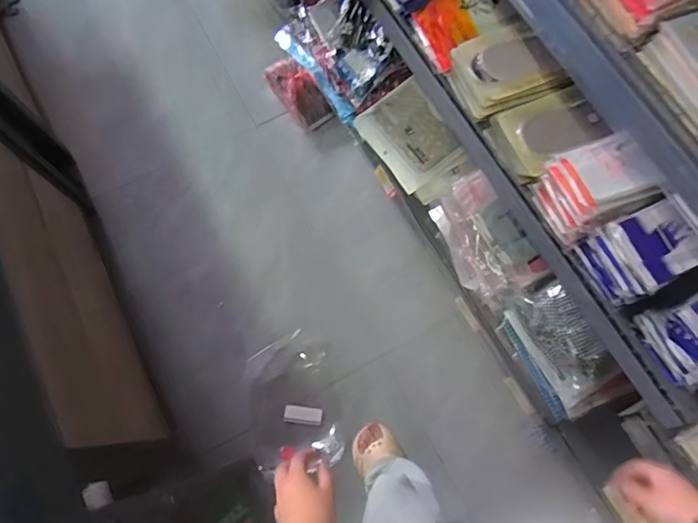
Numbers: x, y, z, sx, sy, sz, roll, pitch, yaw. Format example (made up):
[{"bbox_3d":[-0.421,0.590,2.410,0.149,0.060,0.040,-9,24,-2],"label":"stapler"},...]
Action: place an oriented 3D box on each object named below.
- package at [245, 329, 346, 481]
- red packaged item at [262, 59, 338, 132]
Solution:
[{"bbox_3d":[-0.148,0.364,1.318,0.230,0.041,0.338,-10,73,-4],"label":"package"},{"bbox_3d":[-0.157,-0.516,1.542,0.108,0.089,0.248,-37,77,-11],"label":"red packaged item"}]

